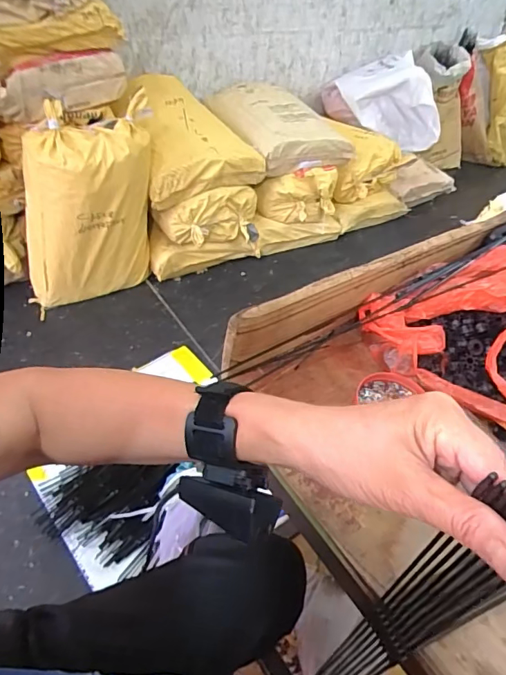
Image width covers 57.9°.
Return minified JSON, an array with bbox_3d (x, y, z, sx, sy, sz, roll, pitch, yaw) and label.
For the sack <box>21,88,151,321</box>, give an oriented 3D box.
[{"bbox_3d":[-0.566,-0.420,1.579,0.452,0.573,0.216,-9,48,-16],"label":"sack"}]

